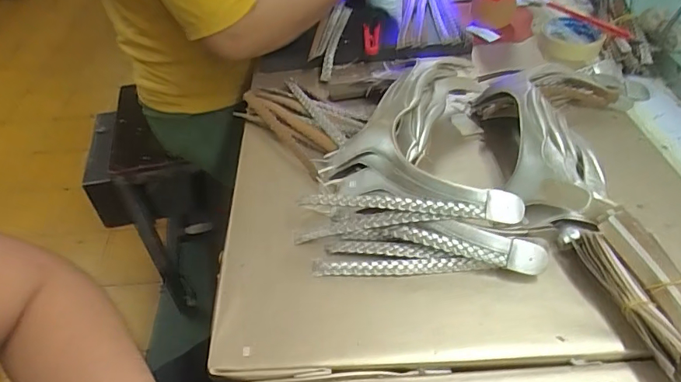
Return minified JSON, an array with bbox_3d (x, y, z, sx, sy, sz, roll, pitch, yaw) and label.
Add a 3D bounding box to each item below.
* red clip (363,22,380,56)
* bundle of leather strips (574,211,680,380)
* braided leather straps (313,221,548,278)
[{"bbox_3d":[0.045,-0.217,0.661,0.024,0.020,0.048,-2,70,2],"label":"red clip"},{"bbox_3d":[0.249,0.085,0.375,0.055,0.046,0.142,-12,47,-8],"label":"bundle of leather strips"},{"bbox_3d":[0.079,0.053,0.423,0.200,0.035,0.041,-1,46,3],"label":"braided leather straps"}]

